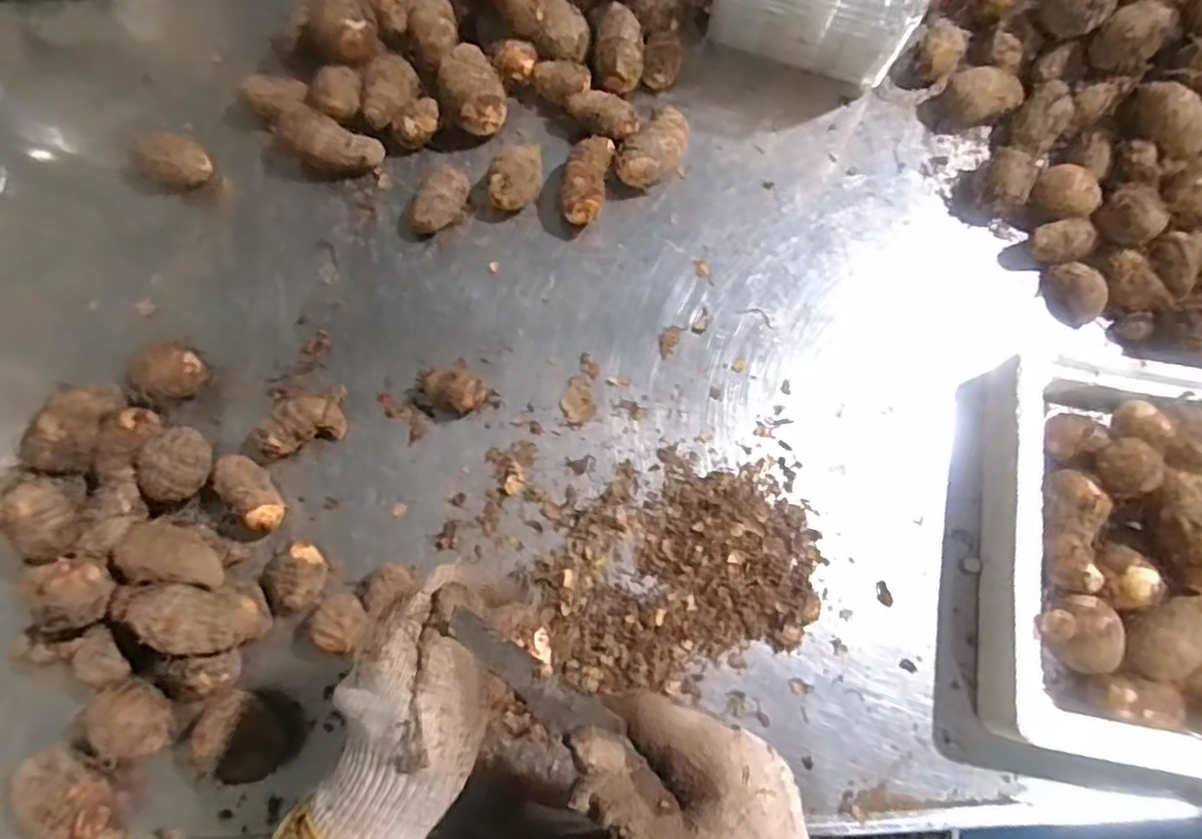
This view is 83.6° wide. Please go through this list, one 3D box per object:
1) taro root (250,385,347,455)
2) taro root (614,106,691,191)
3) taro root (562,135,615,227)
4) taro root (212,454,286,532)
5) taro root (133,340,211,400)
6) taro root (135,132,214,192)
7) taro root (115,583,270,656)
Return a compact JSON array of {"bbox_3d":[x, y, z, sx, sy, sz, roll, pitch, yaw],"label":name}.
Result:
[{"bbox_3d":[-0.240,0.004,0.548,0.078,0.036,0.040,-40,79,-10],"label":"taro root"},{"bbox_3d":[0.048,-0.243,0.610,0.049,0.044,0.081,33,77,8],"label":"taro root"},{"bbox_3d":[-0.013,-0.211,0.602,0.036,0.048,0.080,11,75,2],"label":"taro root"},{"bbox_3d":[-0.275,0.058,0.534,0.067,0.037,0.032,43,79,10],"label":"taro root"},{"bbox_3d":[-0.353,-0.040,0.554,0.044,0.047,0.049,25,76,6],"label":"taro root"},{"bbox_3d":[-0.390,-0.234,0.617,0.054,0.045,0.052,0,75,-1],"label":"taro root"},{"bbox_3d":[-0.295,0.141,0.480,0.098,0.053,0.044,13,75,-11],"label":"taro root"}]

